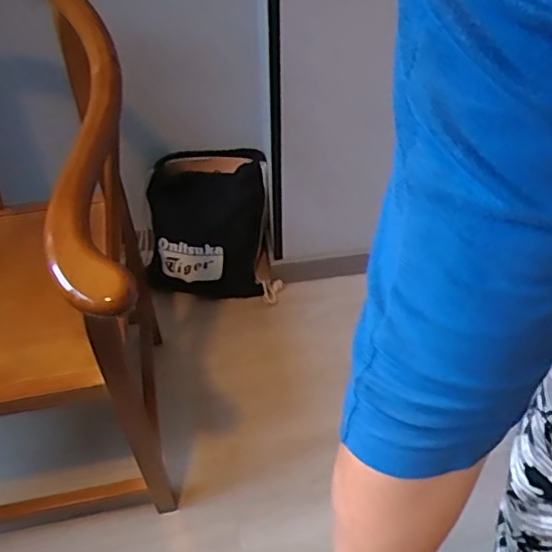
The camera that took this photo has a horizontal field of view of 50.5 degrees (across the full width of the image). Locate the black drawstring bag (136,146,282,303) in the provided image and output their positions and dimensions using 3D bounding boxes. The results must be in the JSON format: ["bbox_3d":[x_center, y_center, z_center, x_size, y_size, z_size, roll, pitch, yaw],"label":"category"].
[{"bbox_3d":[-0.144,-0.095,1.146,0.267,0.248,0.159,-2,49,-2],"label":"black drawstring bag"}]

